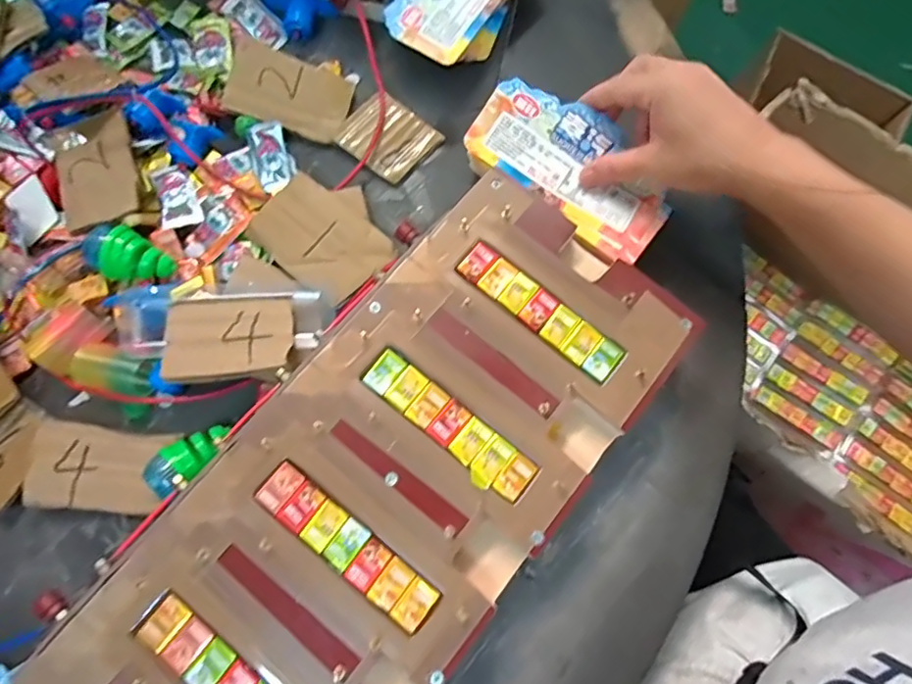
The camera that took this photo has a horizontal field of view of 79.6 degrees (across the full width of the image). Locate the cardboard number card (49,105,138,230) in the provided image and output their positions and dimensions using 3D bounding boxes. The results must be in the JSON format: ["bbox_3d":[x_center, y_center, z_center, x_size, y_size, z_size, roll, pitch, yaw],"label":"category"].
[{"bbox_3d":[-0.264,-0.126,0.400,0.059,0.005,0.096,-24,70,1],"label":"cardboard number card"}]

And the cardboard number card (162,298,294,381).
[{"bbox_3d":[-0.151,-0.003,0.365,0.079,0.006,0.060,-3,59,-7],"label":"cardboard number card"}]

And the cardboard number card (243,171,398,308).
[{"bbox_3d":[-0.095,-0.080,0.401,0.091,0.011,0.076,41,78,9],"label":"cardboard number card"}]

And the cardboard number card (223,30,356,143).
[{"bbox_3d":[-0.133,-0.200,0.435,0.093,0.006,0.060,20,83,-11],"label":"cardboard number card"}]

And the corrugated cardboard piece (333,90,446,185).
[{"bbox_3d":[-0.055,-0.168,0.441,0.067,0.010,0.060,41,78,9],"label":"corrugated cardboard piece"}]

